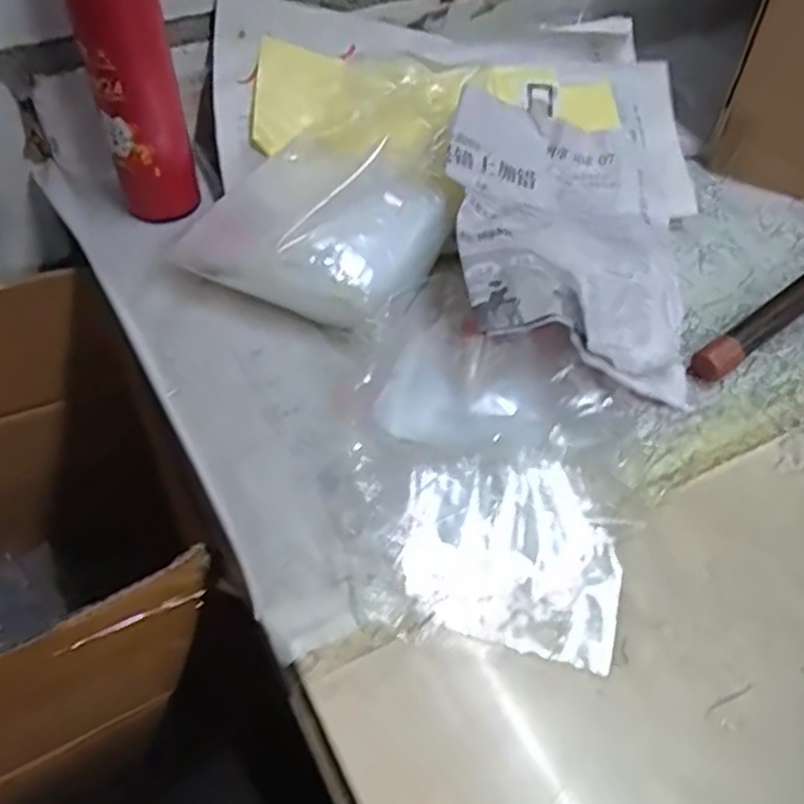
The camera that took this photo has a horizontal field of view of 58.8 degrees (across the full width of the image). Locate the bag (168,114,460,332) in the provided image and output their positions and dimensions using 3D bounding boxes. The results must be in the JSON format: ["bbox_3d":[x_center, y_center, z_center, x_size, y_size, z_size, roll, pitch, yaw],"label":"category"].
[{"bbox_3d":[-0.061,-0.147,0.565,0.184,0.083,0.189,23,52,14],"label":"bag"}]

